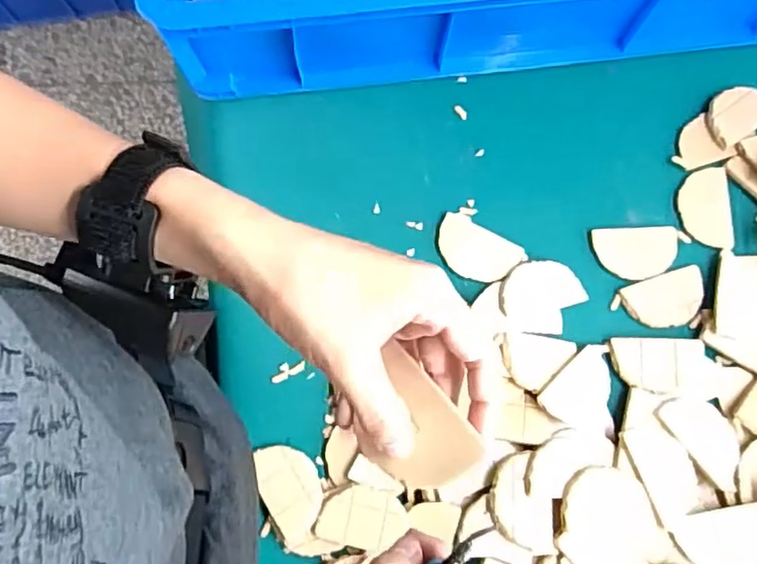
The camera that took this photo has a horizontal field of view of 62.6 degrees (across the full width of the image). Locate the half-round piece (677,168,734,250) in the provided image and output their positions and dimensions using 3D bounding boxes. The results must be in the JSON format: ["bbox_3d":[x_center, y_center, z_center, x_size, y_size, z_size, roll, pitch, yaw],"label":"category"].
[{"bbox_3d":[0.277,-0.063,0.528,0.043,0.006,0.069,-1,77,1],"label":"half-round piece"}]

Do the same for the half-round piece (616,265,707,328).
[{"bbox_3d":[0.237,0.015,0.511,0.068,0.004,0.043,-18,77,-3],"label":"half-round piece"}]

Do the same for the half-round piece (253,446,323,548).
[{"bbox_3d":[-0.065,0.156,0.466,0.043,0.015,0.071,-27,77,-5],"label":"half-round piece"}]

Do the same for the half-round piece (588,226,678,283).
[{"bbox_3d":[0.214,-0.024,0.516,0.071,0.004,0.044,-3,77,1],"label":"half-round piece"}]

